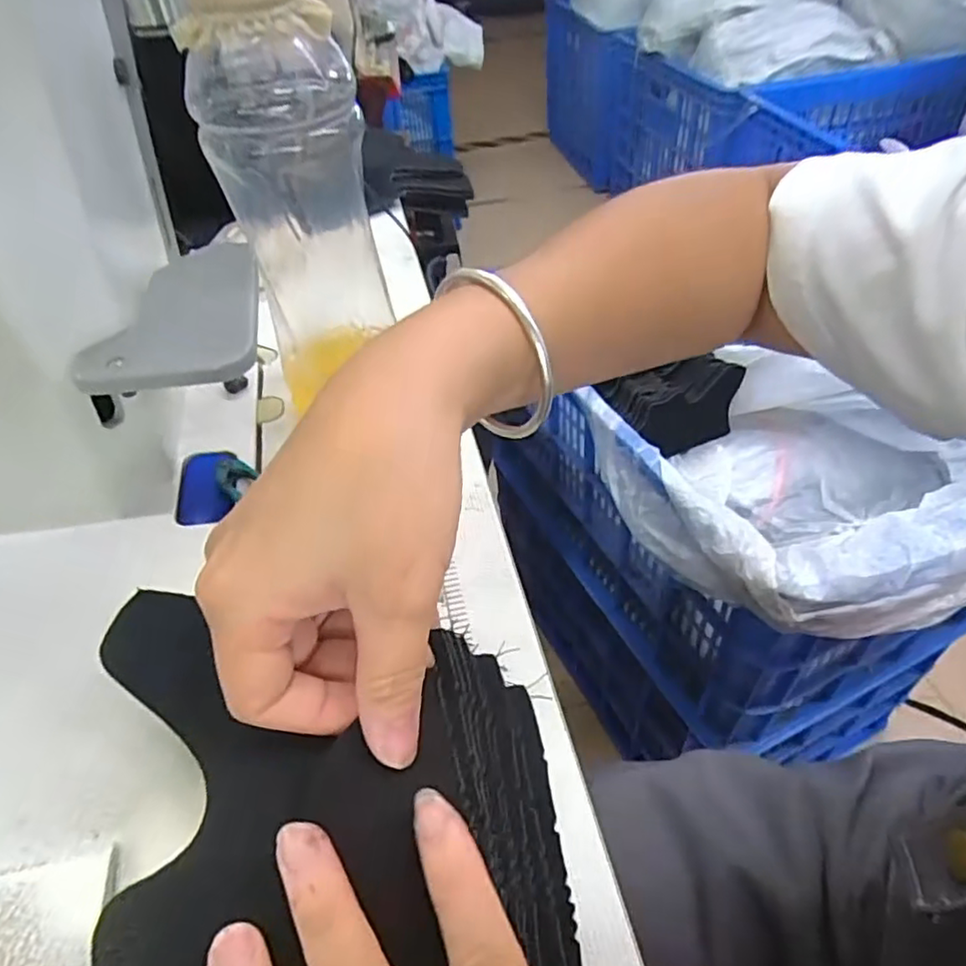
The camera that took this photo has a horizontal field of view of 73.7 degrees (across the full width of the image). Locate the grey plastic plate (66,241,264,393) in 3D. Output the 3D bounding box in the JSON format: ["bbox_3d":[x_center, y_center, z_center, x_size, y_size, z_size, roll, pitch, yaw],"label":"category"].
[{"bbox_3d":[-0.136,-0.078,0.291,0.068,0.011,0.105,-11,46,-6],"label":"grey plastic plate"}]

